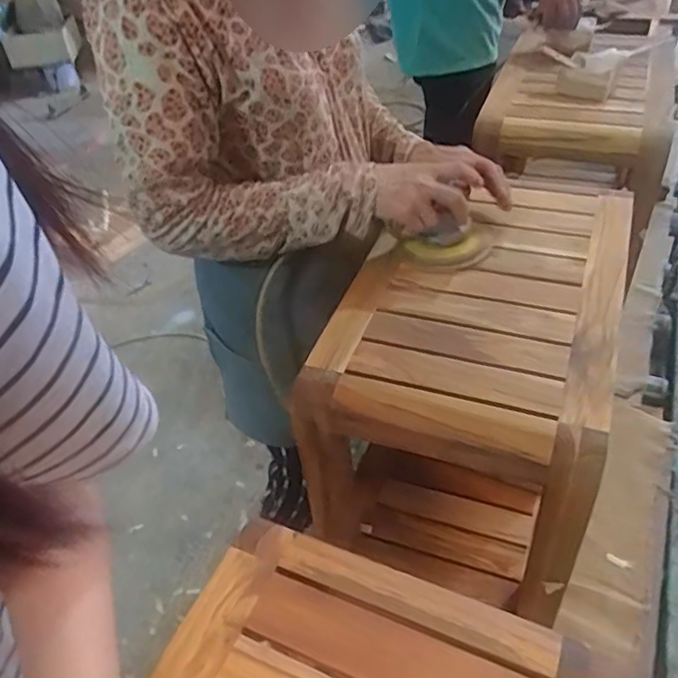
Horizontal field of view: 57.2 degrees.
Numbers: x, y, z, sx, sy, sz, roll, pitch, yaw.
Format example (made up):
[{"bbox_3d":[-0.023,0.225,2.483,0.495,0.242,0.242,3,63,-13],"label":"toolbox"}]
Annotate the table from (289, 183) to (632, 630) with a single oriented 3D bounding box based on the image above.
[{"bbox_3d":[0.176,0.071,0.820,0.300,0.343,0.442,13,45,20],"label":"table"}]

